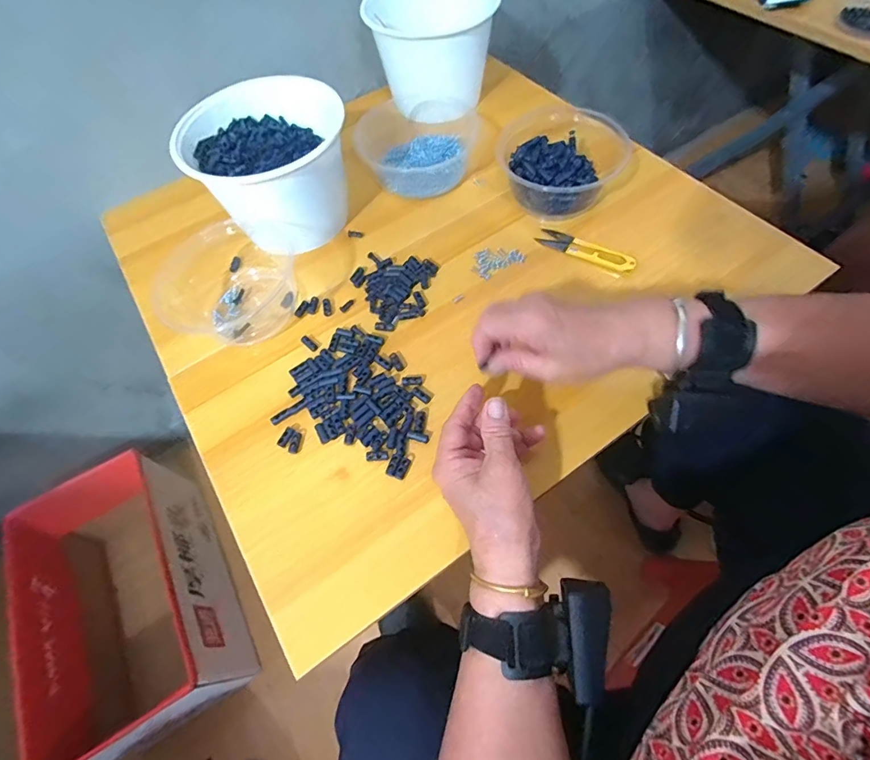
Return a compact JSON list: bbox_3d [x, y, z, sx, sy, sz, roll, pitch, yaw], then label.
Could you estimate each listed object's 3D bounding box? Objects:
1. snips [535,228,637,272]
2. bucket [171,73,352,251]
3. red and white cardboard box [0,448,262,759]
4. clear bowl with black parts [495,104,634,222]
[{"bbox_3d":[0.154,-0.134,0.448,0.100,0.013,0.024,30,67,20],"label":"snips"},{"bbox_3d":[-0.169,-0.226,0.468,0.156,0.103,0.147,-2,60,4],"label":"bucket"},{"bbox_3d":[-0.475,0.343,0.700,0.218,0.202,0.390,-31,63,-12],"label":"red and white cardboard box"},{"bbox_3d":[0.138,-0.242,0.484,0.135,0.052,0.160,13,64,11],"label":"clear bowl with black parts"}]

